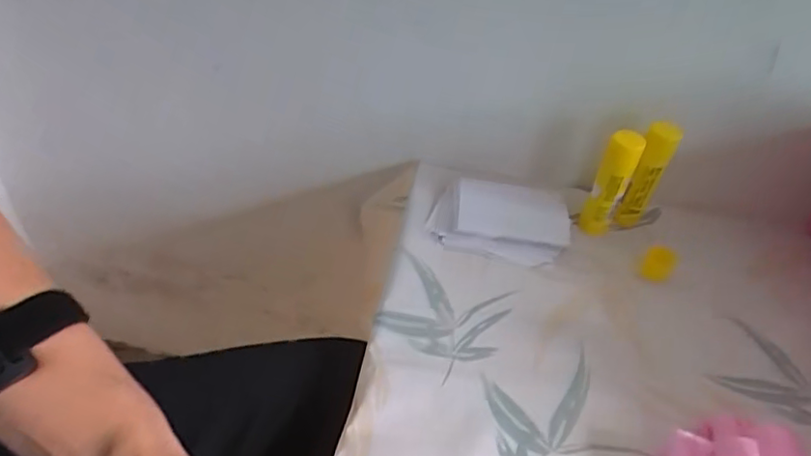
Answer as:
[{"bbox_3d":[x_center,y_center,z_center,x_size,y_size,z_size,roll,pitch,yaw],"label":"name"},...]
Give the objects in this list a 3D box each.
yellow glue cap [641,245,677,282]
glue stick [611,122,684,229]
[{"bbox_3d":[0.240,0.034,0.585,0.028,0.020,0.031,31,49,25],"label":"yellow glue cap"},{"bbox_3d":[0.230,-0.043,0.593,0.025,0.125,0.030,28,48,23],"label":"glue stick"}]

